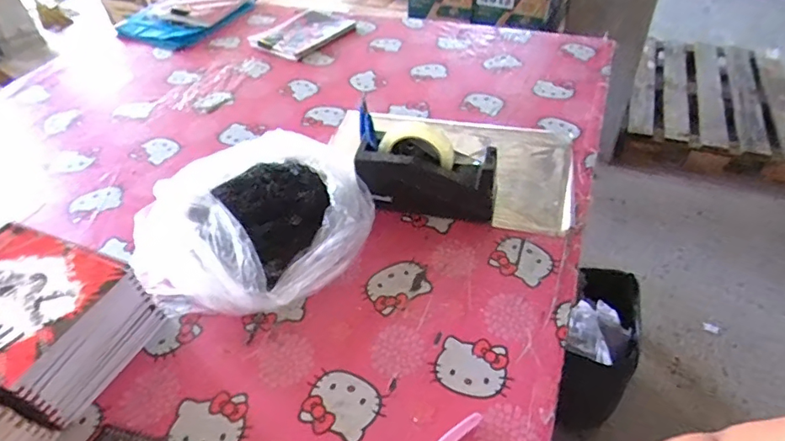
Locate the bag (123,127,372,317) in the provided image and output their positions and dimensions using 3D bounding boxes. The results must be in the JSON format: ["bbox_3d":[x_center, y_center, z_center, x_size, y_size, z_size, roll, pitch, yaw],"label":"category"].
[{"bbox_3d":[-0.186,0.005,0.703,0.304,0.091,0.249,-33,51,-27],"label":"bag"}]

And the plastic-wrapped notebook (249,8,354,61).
[{"bbox_3d":[-0.222,-0.451,1.228,0.182,0.016,0.232,27,52,28],"label":"plastic-wrapped notebook"}]

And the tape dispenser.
[{"bbox_3d":[0.048,-0.073,0.745,0.201,0.128,0.075,8,45,12],"label":"tape dispenser"}]

